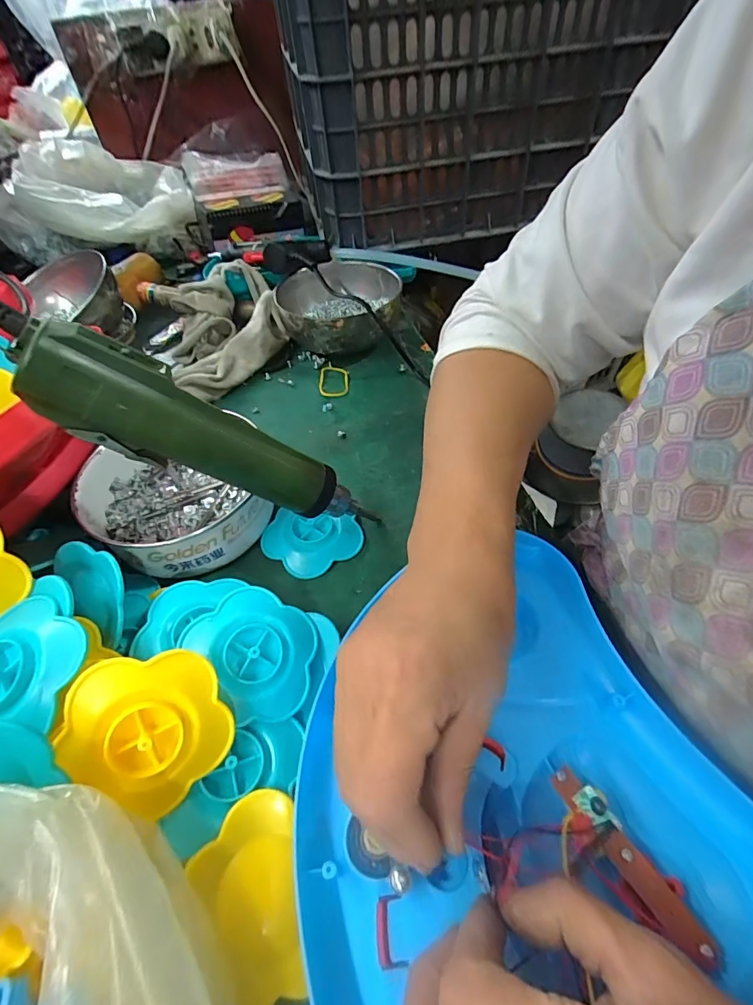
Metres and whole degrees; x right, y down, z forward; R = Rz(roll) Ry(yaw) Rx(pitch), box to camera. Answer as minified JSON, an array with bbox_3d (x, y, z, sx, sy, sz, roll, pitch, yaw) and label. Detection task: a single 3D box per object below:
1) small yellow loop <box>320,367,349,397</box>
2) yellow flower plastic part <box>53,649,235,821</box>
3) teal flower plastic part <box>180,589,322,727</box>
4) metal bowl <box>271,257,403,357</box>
[{"bbox_3d":[-0.048,-0.139,0.513,0.033,0.006,0.061,2,52,-4],"label":"small yellow loop"},{"bbox_3d":[-0.114,0.114,0.227,0.070,0.018,0.072,-11,86,-28],"label":"yellow flower plastic part"},{"bbox_3d":[-0.073,0.091,0.273,0.074,0.014,0.068,34,57,-9],"label":"teal flower plastic part"},{"bbox_3d":[-0.045,-0.223,0.537,0.140,0.071,0.139,9,50,10],"label":"metal bowl"}]

